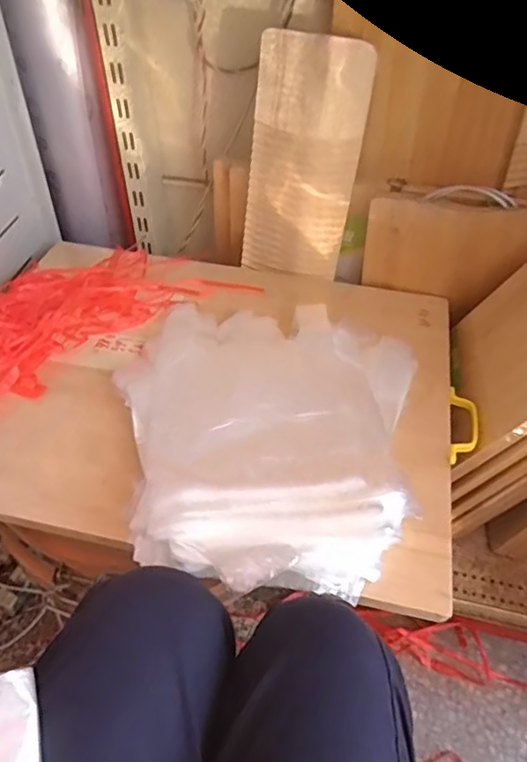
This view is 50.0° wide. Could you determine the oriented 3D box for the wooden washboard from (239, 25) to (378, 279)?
[{"bbox_3d":[0.057,-0.312,0.829,0.149,0.335,0.014,13,37,7],"label":"wooden washboard"}]

